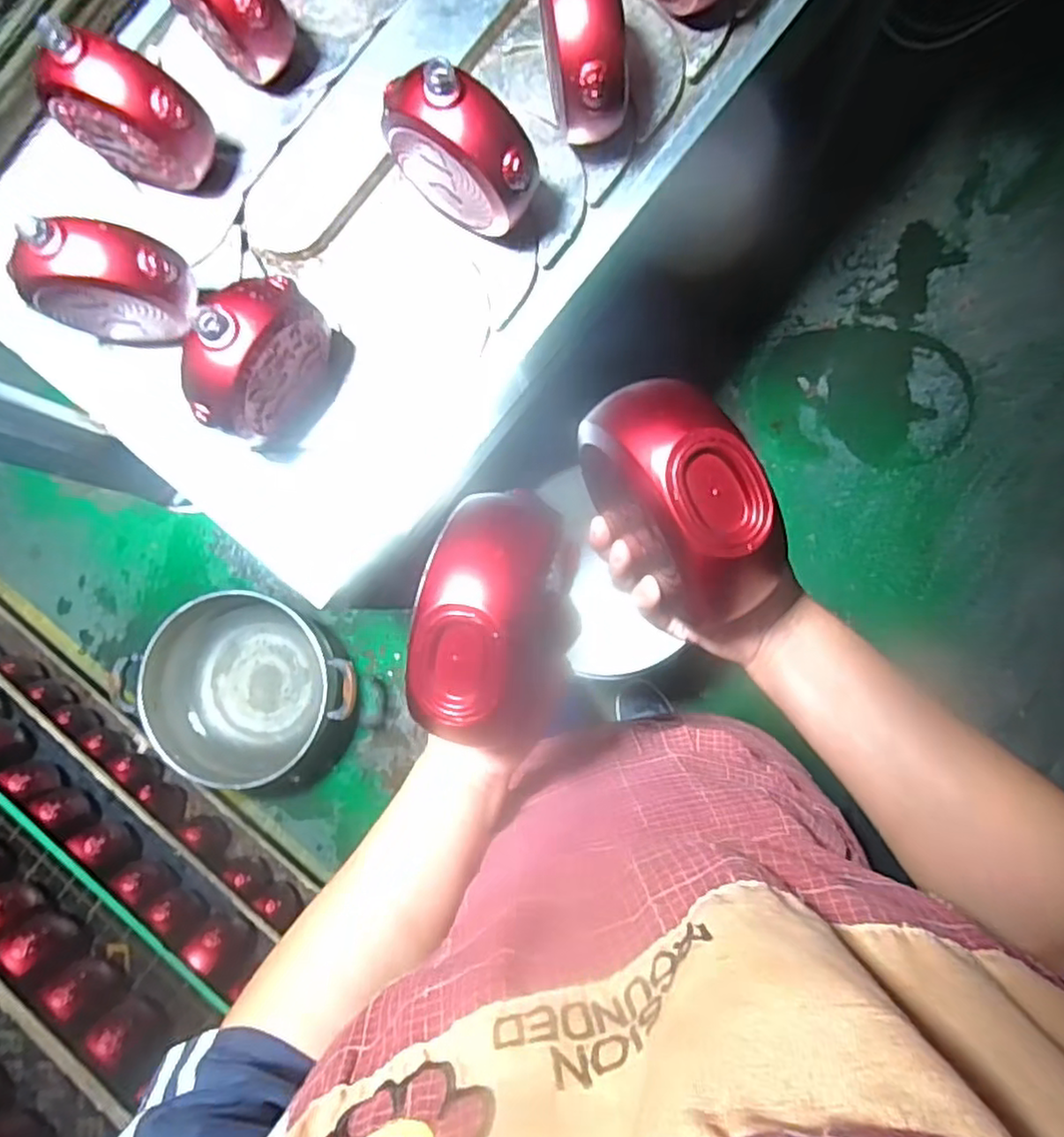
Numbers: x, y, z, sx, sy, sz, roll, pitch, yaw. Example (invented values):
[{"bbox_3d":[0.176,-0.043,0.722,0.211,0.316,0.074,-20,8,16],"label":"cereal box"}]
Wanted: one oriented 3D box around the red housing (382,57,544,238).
[{"bbox_3d":[-0.061,-0.359,0.574,0.131,0.148,0.060,34,92,9],"label":"red housing"}]

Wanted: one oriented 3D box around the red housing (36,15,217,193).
[{"bbox_3d":[-0.360,-0.405,0.593,0.115,0.129,0.068,16,89,9],"label":"red housing"}]

